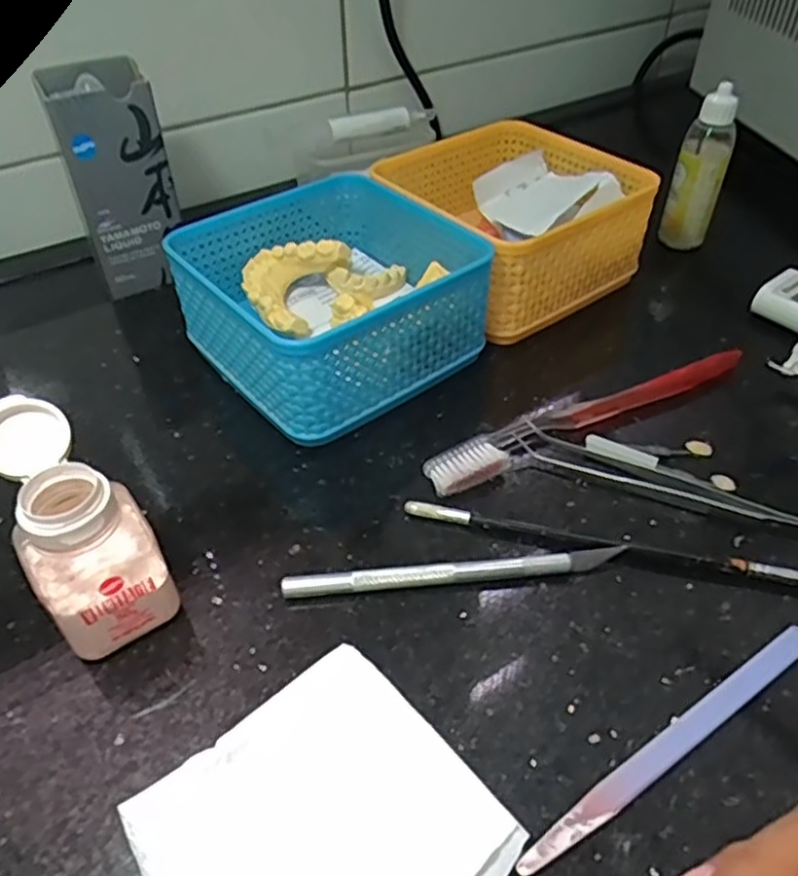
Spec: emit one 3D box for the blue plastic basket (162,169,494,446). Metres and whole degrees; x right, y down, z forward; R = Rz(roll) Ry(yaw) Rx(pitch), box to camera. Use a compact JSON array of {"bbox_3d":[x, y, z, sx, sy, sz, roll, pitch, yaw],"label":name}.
[{"bbox_3d":[-0.037,-0.076,0.371,0.129,0.064,0.130,-31,52,-27],"label":"blue plastic basket"}]

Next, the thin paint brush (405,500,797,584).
[{"bbox_3d":[0.096,0.045,0.286,0.187,0.008,0.007,10,46,10],"label":"thin paint brush"}]

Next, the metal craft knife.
[{"bbox_3d":[0.023,0.054,0.278,0.137,0.009,0.010,-4,45,-4],"label":"metal craft knife"}]

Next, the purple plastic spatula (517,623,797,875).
[{"bbox_3d":[0.094,0.101,0.232,0.136,0.004,0.010,-25,50,-23],"label":"purple plastic spatula"}]

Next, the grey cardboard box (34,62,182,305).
[{"bbox_3d":[-0.169,-0.155,0.419,0.058,0.121,0.054,-19,48,-17],"label":"grey cardboard box"}]

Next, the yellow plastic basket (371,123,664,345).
[{"bbox_3d":[0.066,-0.137,0.430,0.129,0.057,0.134,-28,51,-25],"label":"yellow plastic basket"}]

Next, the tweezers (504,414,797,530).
[{"bbox_3d":[0.121,0.018,0.310,0.146,0.008,0.016,18,48,17],"label":"tweezers"}]

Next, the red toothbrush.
[{"bbox_3d":[0.094,-0.013,0.343,0.183,0.012,0.024,-21,49,-19],"label":"red toothbrush"}]

